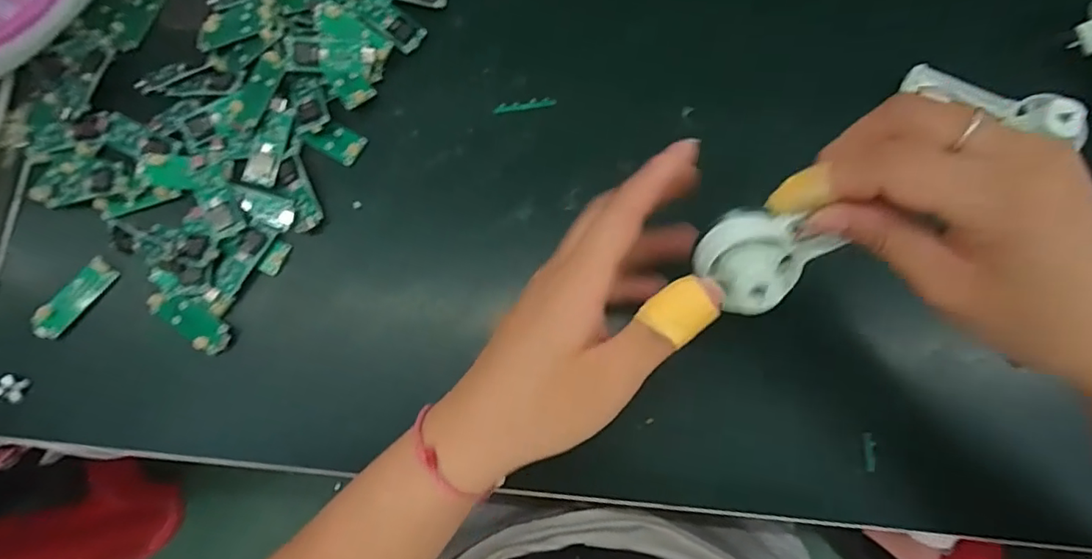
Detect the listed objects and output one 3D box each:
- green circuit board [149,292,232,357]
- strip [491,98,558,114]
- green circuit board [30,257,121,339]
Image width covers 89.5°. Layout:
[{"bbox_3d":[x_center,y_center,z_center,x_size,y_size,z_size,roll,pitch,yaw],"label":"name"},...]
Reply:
[{"bbox_3d":[-0.201,0.023,0.310,0.049,0.007,0.019,29,80,7],"label":"green circuit board"},{"bbox_3d":[-0.013,-0.106,0.333,0.037,0.004,0.007,-9,80,-1],"label":"strip"},{"bbox_3d":[-0.273,0.010,0.318,0.018,0.011,0.049,37,81,8],"label":"green circuit board"}]

